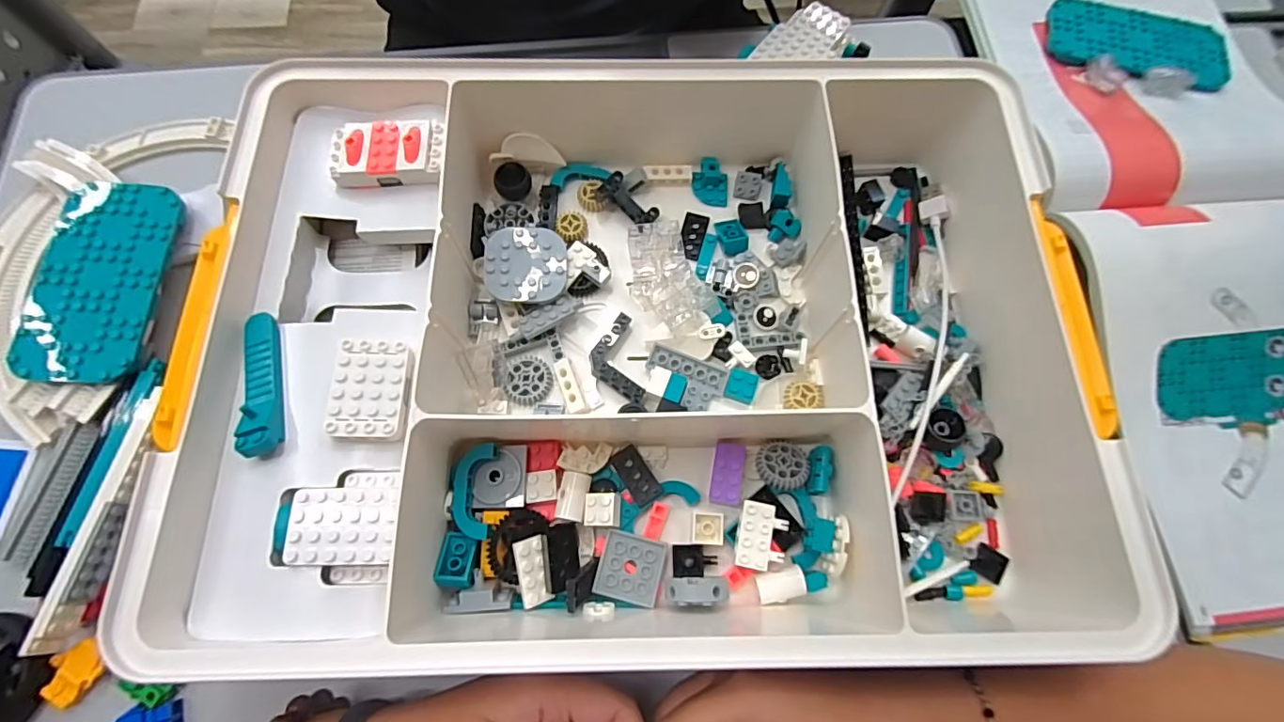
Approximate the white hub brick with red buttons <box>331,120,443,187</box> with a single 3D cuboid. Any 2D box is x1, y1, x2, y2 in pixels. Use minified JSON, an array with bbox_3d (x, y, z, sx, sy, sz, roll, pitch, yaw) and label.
[{"bbox_3d":[-0.139,-0.115,0.300,0.058,0.016,0.033,0,71,-1],"label":"white hub brick with red buttons"}]

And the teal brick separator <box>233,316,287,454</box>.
[{"bbox_3d":[-0.179,0.008,0.254,0.016,0.011,0.071,-15,72,-6],"label":"teal brick separator"}]

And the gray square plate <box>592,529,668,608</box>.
[{"bbox_3d":[-0.005,0.105,0.276,0.032,0.007,0.031,13,72,3],"label":"gray square plate"}]

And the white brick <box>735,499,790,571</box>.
[{"bbox_3d":[0.061,0.090,0.276,0.023,0.012,0.032,13,72,3],"label":"white brick"}]

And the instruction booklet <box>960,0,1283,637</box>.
[{"bbox_3d":[0.375,-0.120,0.365,0.223,0.035,0.533,-1,72,-5],"label":"instruction booklet"}]

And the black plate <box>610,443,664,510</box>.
[{"bbox_3d":[-0.003,0.062,0.294,0.016,0.005,0.032,-29,75,-10],"label":"black plate"}]

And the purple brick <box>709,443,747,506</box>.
[{"bbox_3d":[0.047,0.061,0.292,0.017,0.008,0.033,12,72,3],"label":"purple brick"}]

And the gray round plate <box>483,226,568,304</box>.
[{"bbox_3d":[-0.069,-0.058,0.321,0.047,0.005,0.049,1,72,-5],"label":"gray round plate"}]

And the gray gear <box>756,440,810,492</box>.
[{"bbox_3d":[0.076,0.056,0.293,0.027,0.008,0.028,0,71,-1],"label":"gray gear"}]

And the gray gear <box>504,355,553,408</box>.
[{"bbox_3d":[-0.065,0.011,0.313,0.026,0.007,0.028,2,71,-1],"label":"gray gear"}]

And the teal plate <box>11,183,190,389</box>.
[{"bbox_3d":[-0.314,-0.048,0.314,0.058,0.010,0.120,6,72,-14],"label":"teal plate"}]

